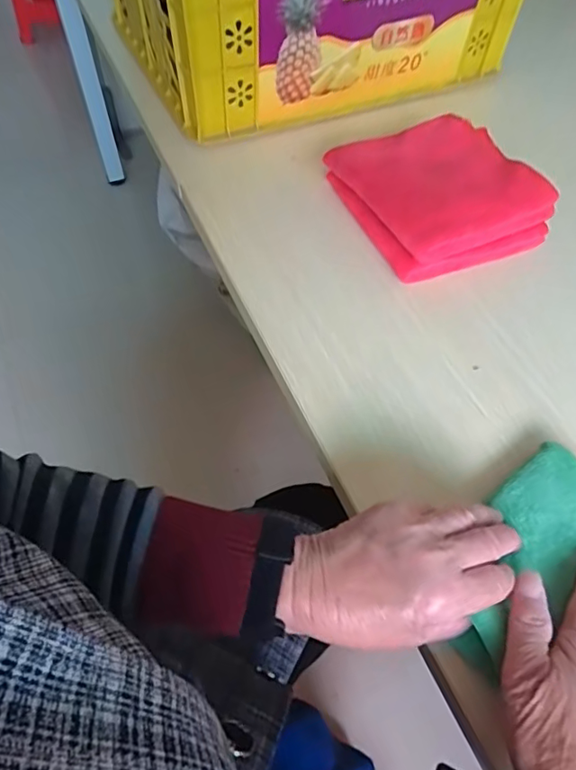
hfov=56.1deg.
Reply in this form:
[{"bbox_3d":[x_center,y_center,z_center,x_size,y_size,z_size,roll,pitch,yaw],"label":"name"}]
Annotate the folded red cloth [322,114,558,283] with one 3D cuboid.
[{"bbox_3d":[0.152,-0.201,0.558,0.178,0.070,0.180,-18,59,-13],"label":"folded red cloth"}]

